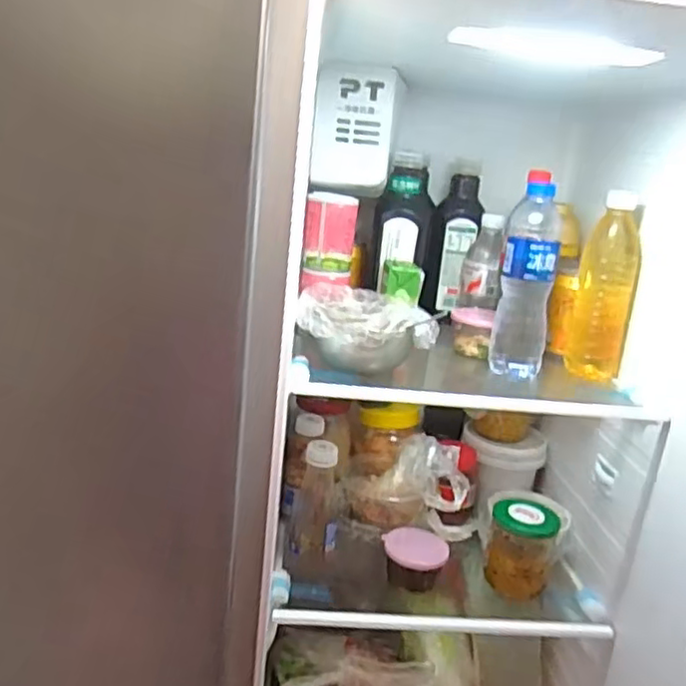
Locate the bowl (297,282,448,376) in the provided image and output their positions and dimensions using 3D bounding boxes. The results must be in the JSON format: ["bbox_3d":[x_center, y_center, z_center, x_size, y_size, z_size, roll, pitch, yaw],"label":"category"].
[{"bbox_3d":[0.025,-0.013,0.774,0.150,0.083,0.150,5,13,-1],"label":"bowl"}]

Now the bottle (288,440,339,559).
[{"bbox_3d":[-0.036,0.204,0.874,0.061,0.154,0.053,5,13,-1],"label":"bottle"}]

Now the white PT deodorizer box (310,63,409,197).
[{"bbox_3d":[0.017,-0.272,0.858,0.106,0.149,0.085,4,13,-4],"label":"white PT deodorizer box"}]

